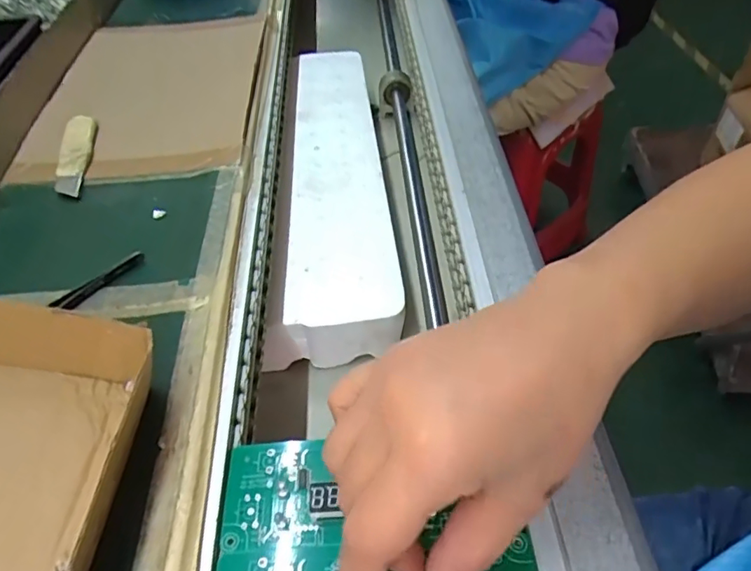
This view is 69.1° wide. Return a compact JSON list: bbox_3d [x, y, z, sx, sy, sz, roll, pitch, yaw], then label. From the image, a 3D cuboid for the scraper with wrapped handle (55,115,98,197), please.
[{"bbox_3d":[-0.244,-0.110,0.445,0.026,0.005,0.110,-12,48,-7],"label":"scraper with wrapped handle"}]

